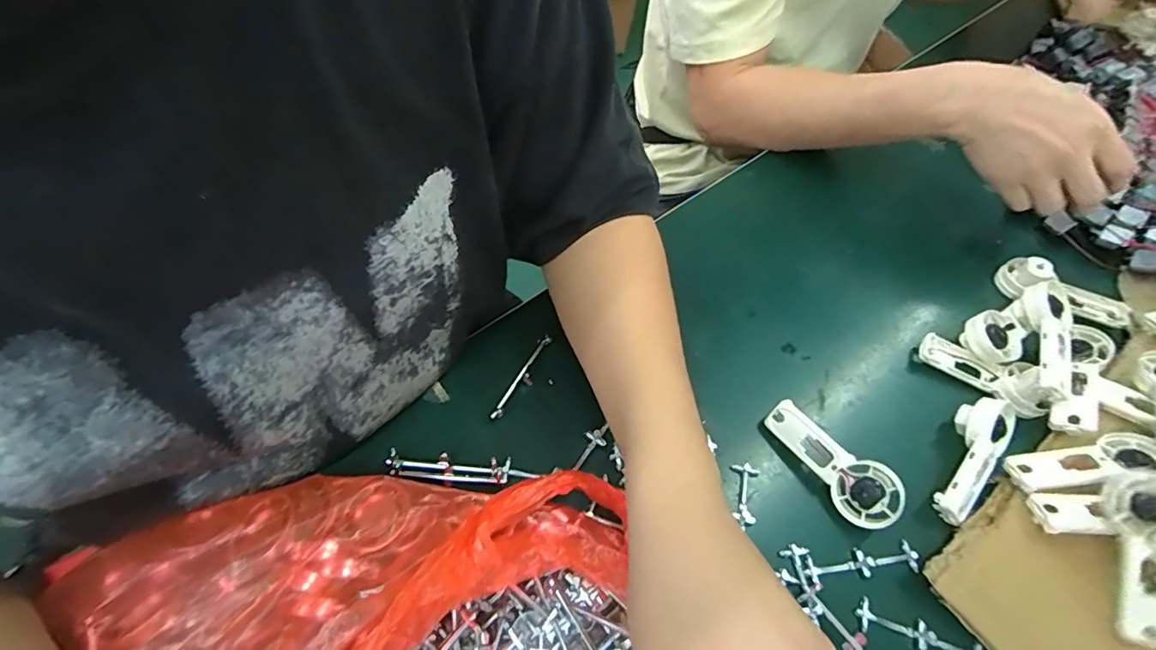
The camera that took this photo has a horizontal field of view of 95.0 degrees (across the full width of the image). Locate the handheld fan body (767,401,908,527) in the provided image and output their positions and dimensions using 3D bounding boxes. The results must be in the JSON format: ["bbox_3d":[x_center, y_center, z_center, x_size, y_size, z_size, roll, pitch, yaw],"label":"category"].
[{"bbox_3d":[0.166,0.090,0.351,0.094,0.021,0.039,37,103,22],"label":"handheld fan body"}]

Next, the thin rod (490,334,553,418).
[{"bbox_3d":[-0.039,0.038,0.377,0.011,0.011,0.071,25,61,11],"label":"thin rod"}]

